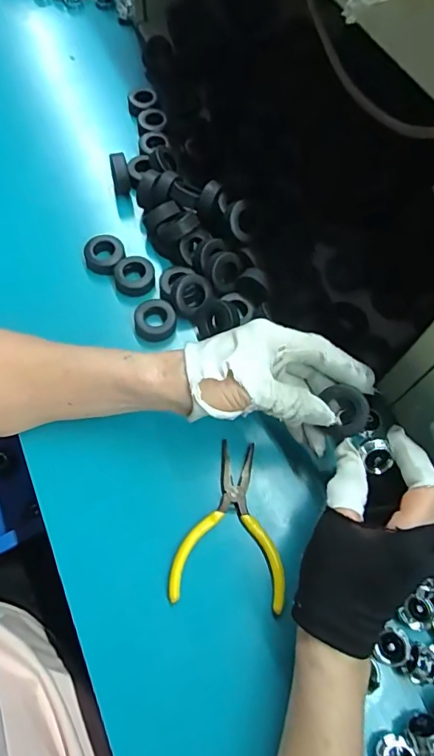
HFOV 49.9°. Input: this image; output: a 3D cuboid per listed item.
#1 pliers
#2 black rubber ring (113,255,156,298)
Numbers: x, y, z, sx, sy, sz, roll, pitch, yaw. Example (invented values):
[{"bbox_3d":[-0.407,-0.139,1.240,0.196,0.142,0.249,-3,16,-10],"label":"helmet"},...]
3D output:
[{"bbox_3d":[0.014,0.109,0.356,0.081,0.018,0.118,9,68,1],"label":"pliers"},{"bbox_3d":[-0.077,-0.096,0.437,0.037,0.014,0.038,1,68,-2],"label":"black rubber ring"}]

